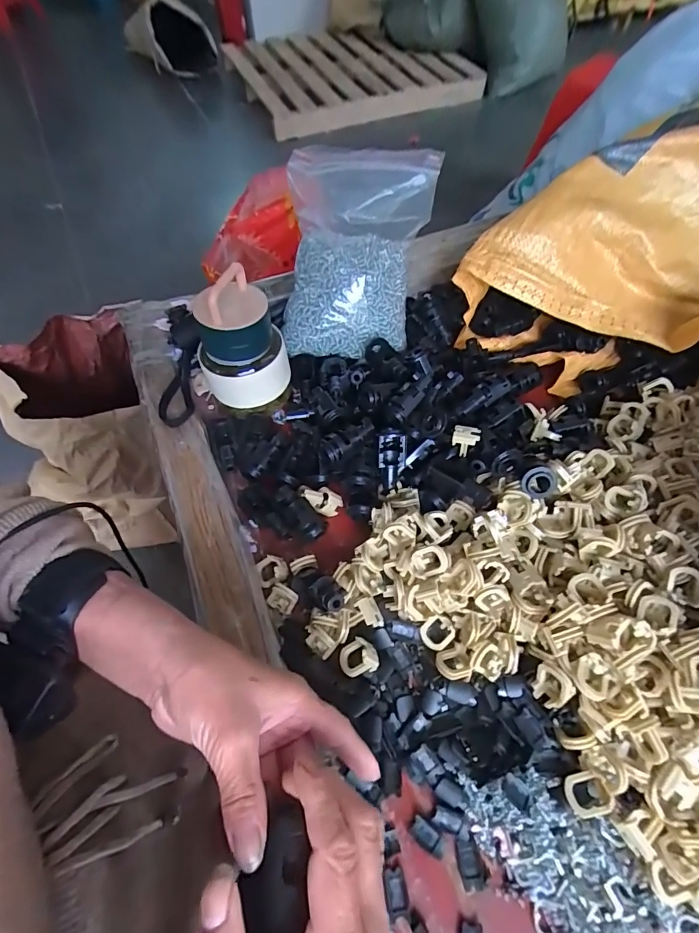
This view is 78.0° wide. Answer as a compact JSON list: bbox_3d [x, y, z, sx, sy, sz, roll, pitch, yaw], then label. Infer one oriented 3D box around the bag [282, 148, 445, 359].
[{"bbox_3d":[0.010,-0.222,0.434,0.126,0.122,0.196,11,60,7],"label":"bag"}]

